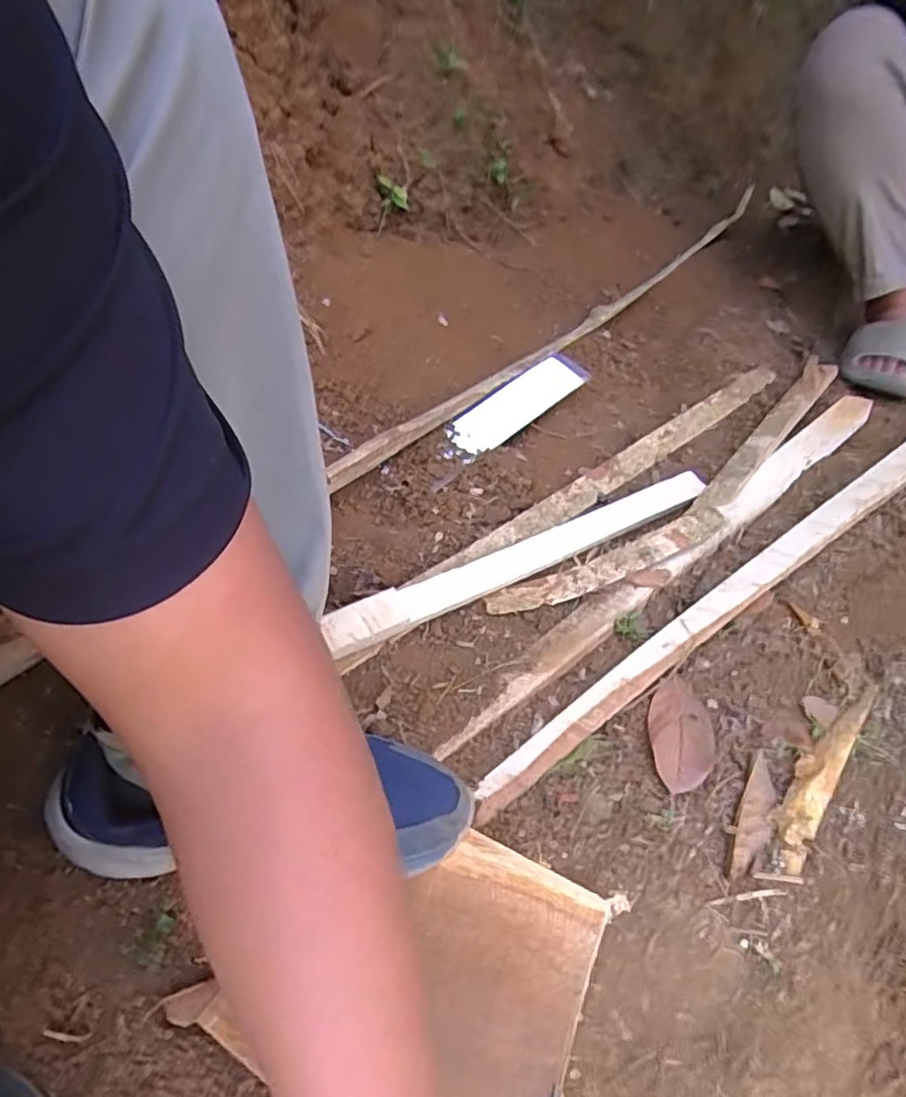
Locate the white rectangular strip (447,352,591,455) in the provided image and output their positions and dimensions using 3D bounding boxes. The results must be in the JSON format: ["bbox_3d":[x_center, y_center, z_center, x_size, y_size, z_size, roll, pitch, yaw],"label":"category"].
[{"bbox_3d":[0.093,-0.205,0.873,0.243,0.017,0.070,-38,76,-26],"label":"white rectangular strip"}]

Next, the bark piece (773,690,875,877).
[{"bbox_3d":[0.328,0.190,0.557,0.033,0.007,0.218,28,50,30],"label":"bark piece"}]

